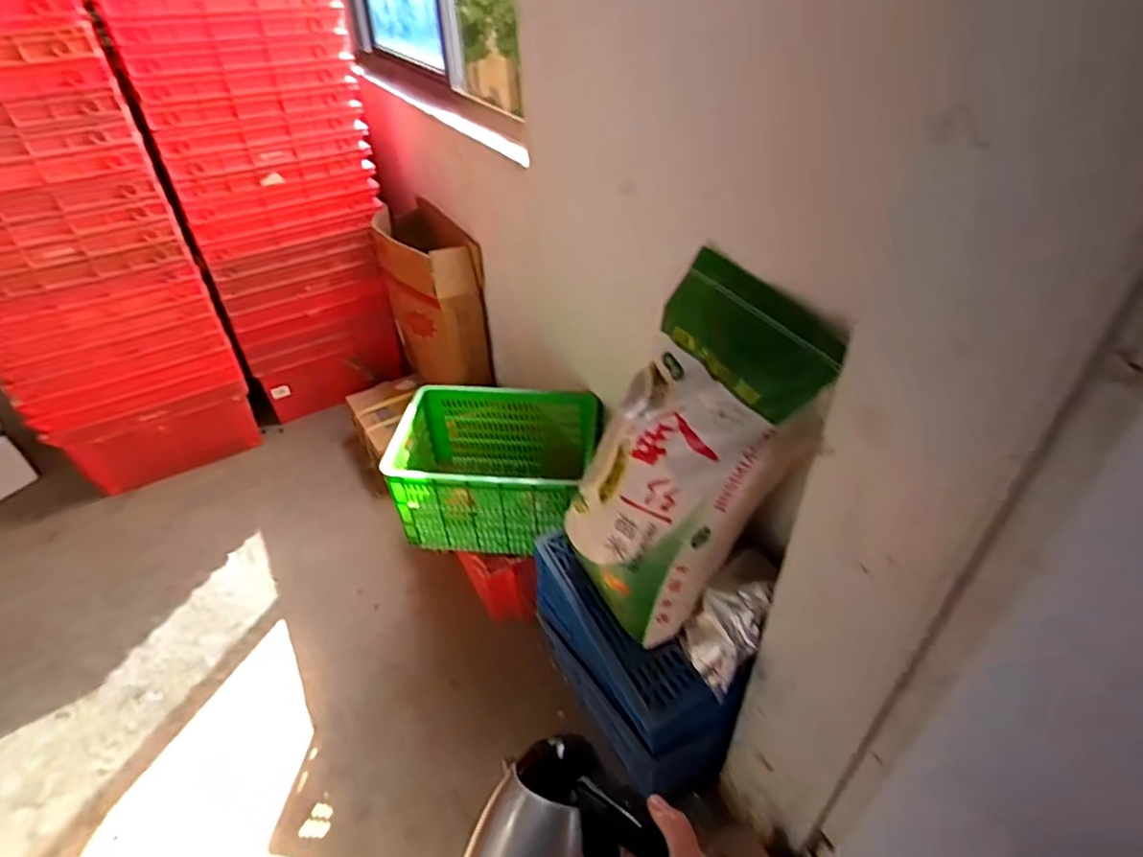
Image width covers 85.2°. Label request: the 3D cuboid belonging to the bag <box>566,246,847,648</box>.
[{"bbox_3d":[0.195,0.055,1.053,0.322,0.631,0.165,32,21,34],"label":"bag"}]

